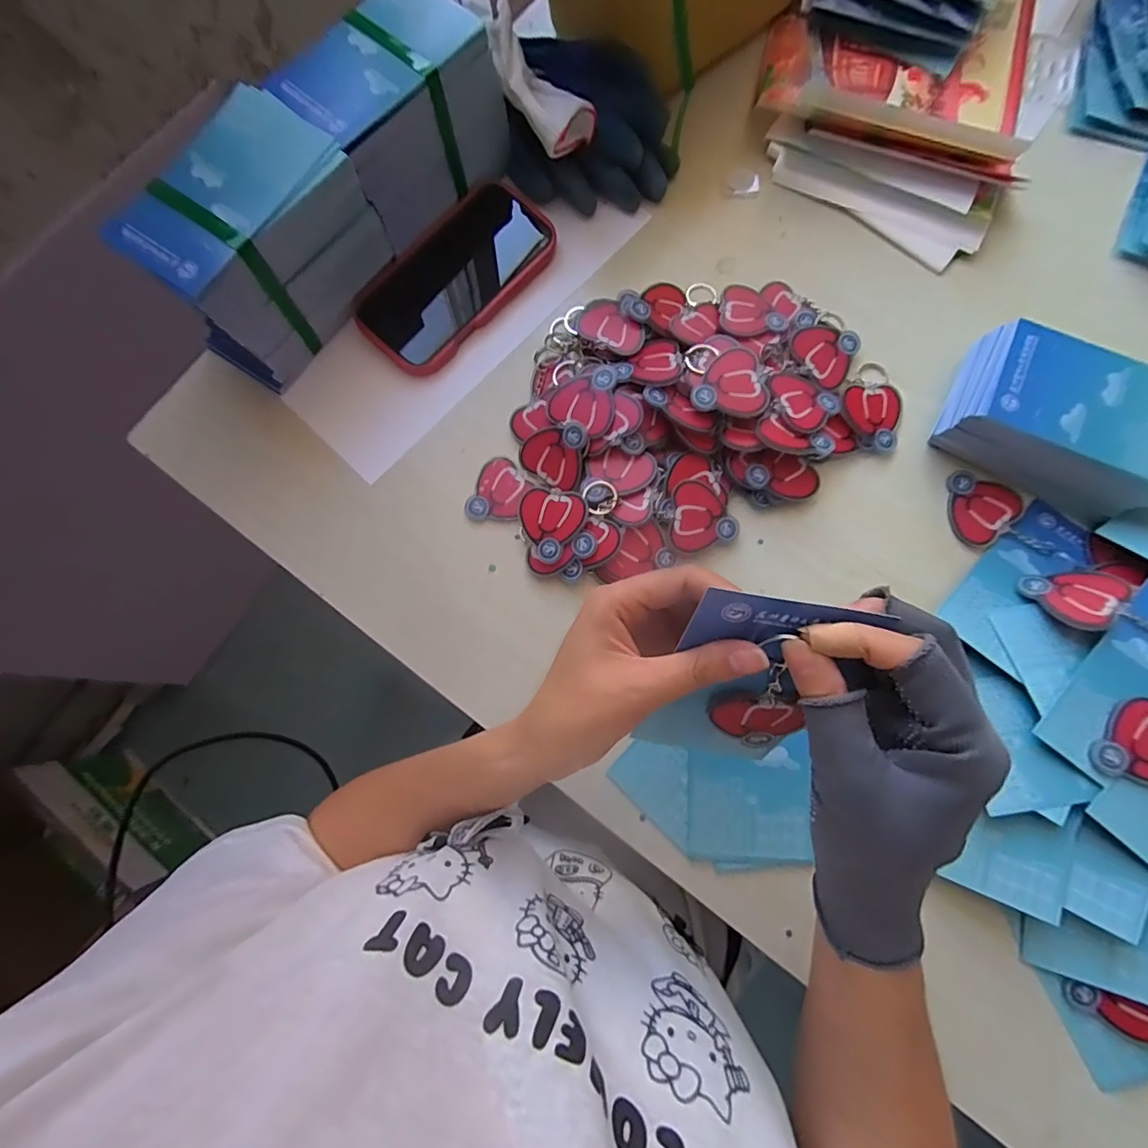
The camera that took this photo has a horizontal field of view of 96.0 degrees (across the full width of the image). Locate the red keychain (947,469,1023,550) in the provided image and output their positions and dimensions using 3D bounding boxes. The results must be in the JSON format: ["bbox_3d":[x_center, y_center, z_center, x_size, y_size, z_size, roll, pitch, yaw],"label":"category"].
[{"bbox_3d":[0.291,-0.044,0.370,0.051,0.004,0.052,0,78,1],"label":"red keychain"}]

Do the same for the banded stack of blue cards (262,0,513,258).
[{"bbox_3d":[-0.130,-0.340,0.394,0.086,0.095,0.138,43,82,9],"label":"banded stack of blue cards"}]

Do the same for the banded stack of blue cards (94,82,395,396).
[{"bbox_3d":[-0.219,-0.228,0.365,0.093,0.099,0.142,37,81,8],"label":"banded stack of blue cards"}]

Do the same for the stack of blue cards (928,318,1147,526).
[{"bbox_3d":[0.338,-0.103,0.357,0.141,0.049,0.084,27,80,7],"label":"stack of blue cards"}]

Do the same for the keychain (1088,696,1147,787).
[{"bbox_3d":[0.334,0.102,0.299,0.050,0.007,0.050,33,82,8],"label":"keychain"}]

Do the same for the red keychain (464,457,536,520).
[{"bbox_3d":[-0.055,-0.061,0.385,0.040,0.004,0.050,20,79,5],"label":"red keychain"}]

